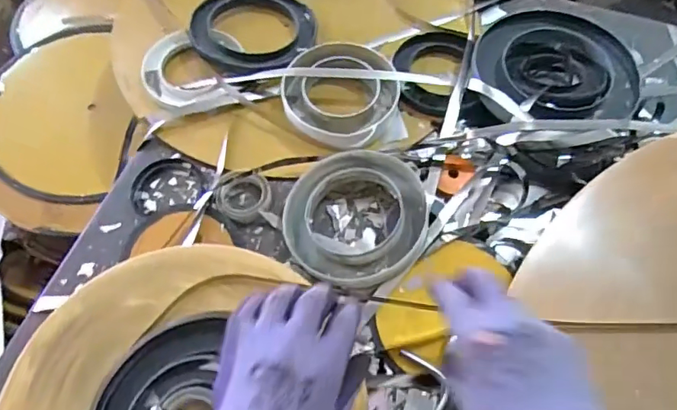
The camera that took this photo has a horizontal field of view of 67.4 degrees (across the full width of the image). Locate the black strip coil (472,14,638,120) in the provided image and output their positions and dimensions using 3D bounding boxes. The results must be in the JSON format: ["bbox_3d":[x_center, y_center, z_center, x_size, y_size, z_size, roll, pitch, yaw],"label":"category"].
[{"bbox_3d":[0.257,-0.168,0.605,0.181,0.025,0.153,-5,63,-2],"label":"black strip coil"}]

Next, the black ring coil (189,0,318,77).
[{"bbox_3d":[-0.112,-0.222,0.644,0.137,0.031,0.146,0,63,0],"label":"black ring coil"}]

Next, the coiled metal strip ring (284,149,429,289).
[{"bbox_3d":[0.017,0.011,0.522,0.143,0.034,0.139,0,63,0],"label":"coiled metal strip ring"}]

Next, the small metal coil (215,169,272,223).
[{"bbox_3d":[-0.101,-0.011,0.543,0.056,0.020,0.054,0,63,0],"label":"small metal coil"}]

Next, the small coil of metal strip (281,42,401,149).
[{"bbox_3d":[0.002,-0.132,0.598,0.133,0.035,0.121,6,63,4],"label":"small coil of metal strip"}]

